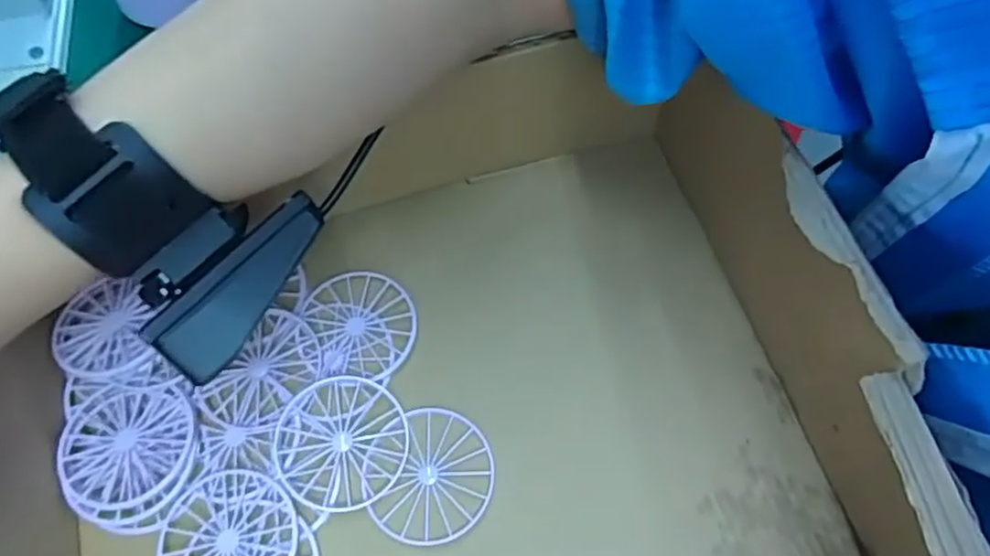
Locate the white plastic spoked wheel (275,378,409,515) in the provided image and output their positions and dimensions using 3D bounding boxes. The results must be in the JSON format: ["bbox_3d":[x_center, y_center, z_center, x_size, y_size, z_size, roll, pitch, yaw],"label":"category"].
[{"bbox_3d":[-0.061,0.064,0.267,0.049,0.005,0.050,34,70,15],"label":"white plastic spoked wheel"}]

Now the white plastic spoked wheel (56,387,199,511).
[{"bbox_3d":[-0.144,0.065,0.264,0.047,0.005,0.047,1,65,1],"label":"white plastic spoked wheel"}]

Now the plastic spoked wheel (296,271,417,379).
[{"bbox_3d":[-0.057,0.019,0.289,0.043,0.004,0.049,-23,67,-10],"label":"plastic spoked wheel"}]

